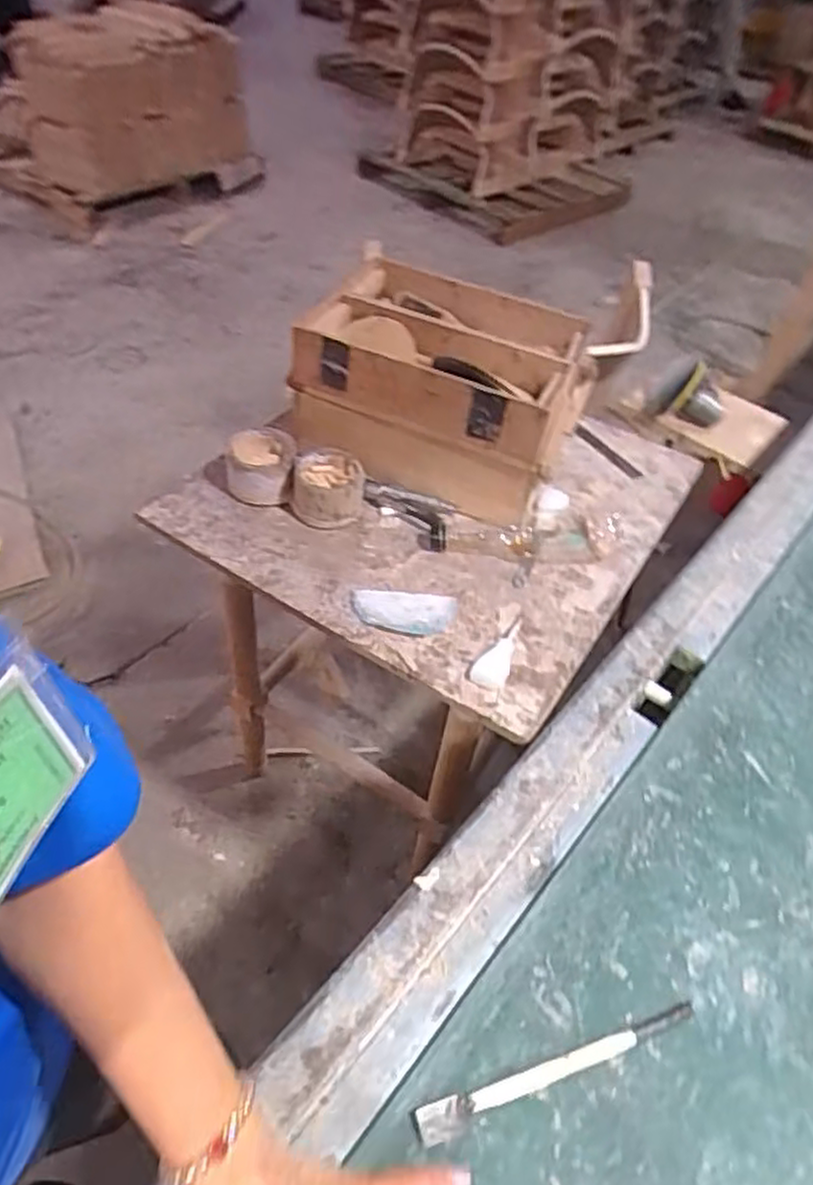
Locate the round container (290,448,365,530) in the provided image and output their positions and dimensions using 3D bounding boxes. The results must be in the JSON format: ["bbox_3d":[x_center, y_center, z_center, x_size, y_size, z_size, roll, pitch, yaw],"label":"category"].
[{"bbox_3d":[-0.094,-0.125,0.873,0.080,0.057,0.082,4,46,-4],"label":"round container"}]

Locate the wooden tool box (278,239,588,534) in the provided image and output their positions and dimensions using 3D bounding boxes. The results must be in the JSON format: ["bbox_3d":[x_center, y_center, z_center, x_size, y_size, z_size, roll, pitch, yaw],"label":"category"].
[{"bbox_3d":[0.047,-0.264,0.937,0.331,0.169,0.255,19,47,11],"label":"wooden tool box"}]

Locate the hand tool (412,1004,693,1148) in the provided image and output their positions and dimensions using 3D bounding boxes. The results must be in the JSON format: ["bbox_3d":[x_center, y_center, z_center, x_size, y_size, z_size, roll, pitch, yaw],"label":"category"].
[{"bbox_3d":[0.105,0.319,0.487,0.206,0.008,0.019,-11,48,-17],"label":"hand tool"}]

